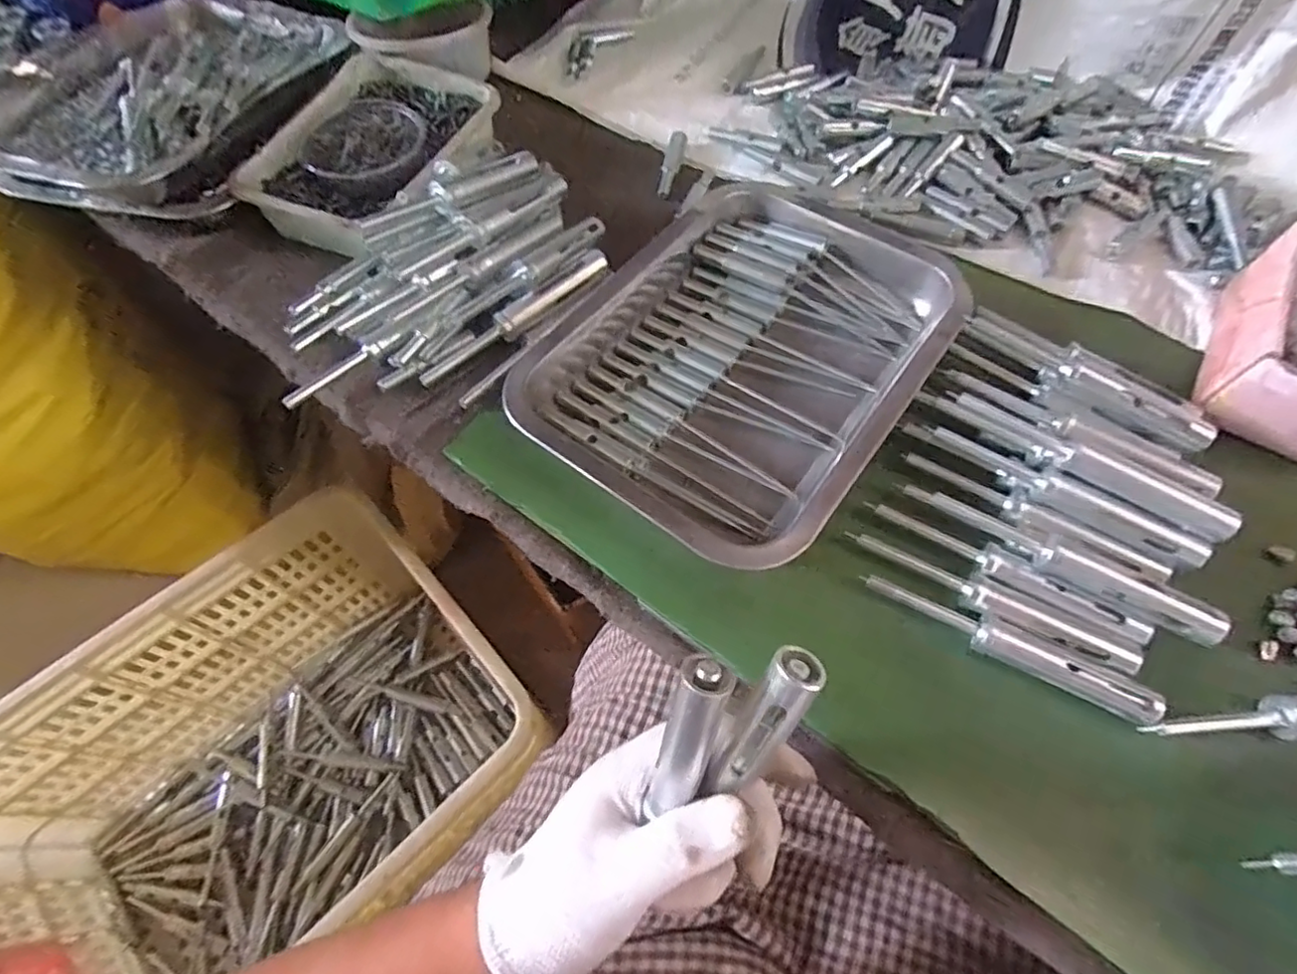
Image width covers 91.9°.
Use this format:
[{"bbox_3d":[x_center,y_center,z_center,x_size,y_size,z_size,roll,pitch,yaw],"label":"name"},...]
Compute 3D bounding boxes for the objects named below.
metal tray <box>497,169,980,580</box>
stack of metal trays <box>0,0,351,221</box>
[{"bbox_3d":[0.060,-0.088,0.378,0.196,0.040,0.270,33,67,16],"label":"metal tray"},{"bbox_3d":[-0.361,-0.298,0.469,0.194,0.043,0.257,19,64,10],"label":"stack of metal trays"}]

